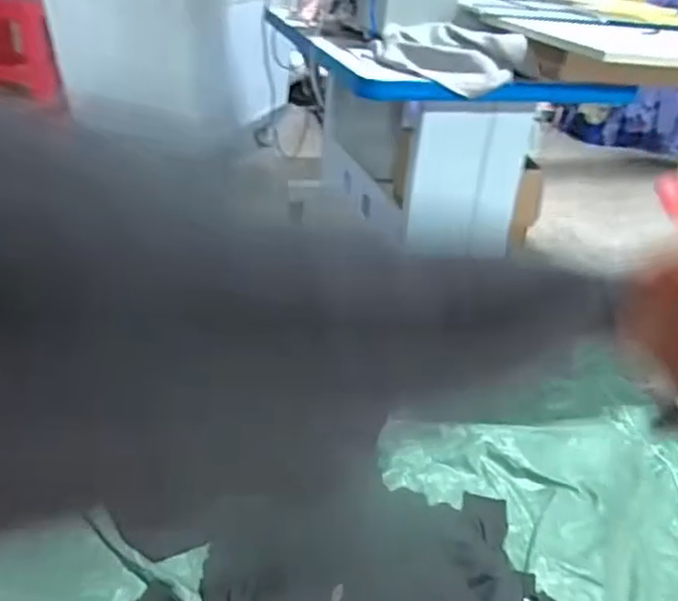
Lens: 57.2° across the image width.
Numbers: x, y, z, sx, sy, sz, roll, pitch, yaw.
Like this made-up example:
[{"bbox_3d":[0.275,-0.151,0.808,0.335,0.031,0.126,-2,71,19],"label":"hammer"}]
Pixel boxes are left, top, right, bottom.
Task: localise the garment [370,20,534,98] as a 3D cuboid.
[{"bbox_3d":[0.230,-0.496,1.270,0.328,0.104,0.167,15,33,14],"label":"garment"}]

